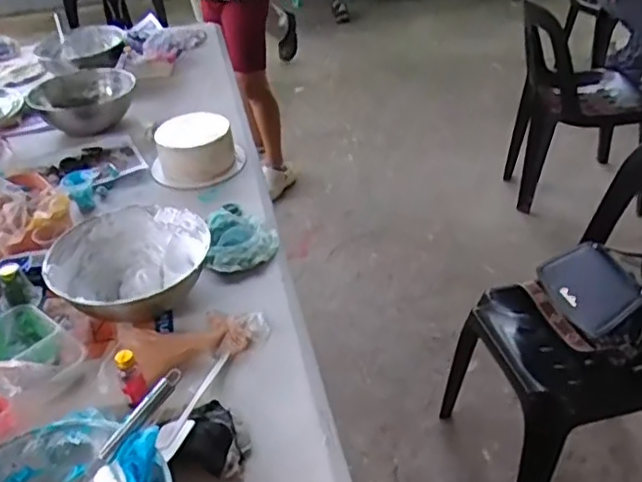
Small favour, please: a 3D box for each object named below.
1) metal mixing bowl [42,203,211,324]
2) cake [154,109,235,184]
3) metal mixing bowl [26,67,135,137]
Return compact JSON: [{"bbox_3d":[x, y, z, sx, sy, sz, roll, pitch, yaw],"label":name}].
[{"bbox_3d":[-0.293,0.046,1.007,0.208,0.093,0.223,-2,37,2],"label":"metal mixing bowl"},{"bbox_3d":[-0.251,-0.183,1.309,0.153,0.098,0.128,-9,37,-8],"label":"cake"},{"bbox_3d":[-0.555,-0.335,1.544,0.211,0.088,0.211,-2,37,2],"label":"metal mixing bowl"}]

